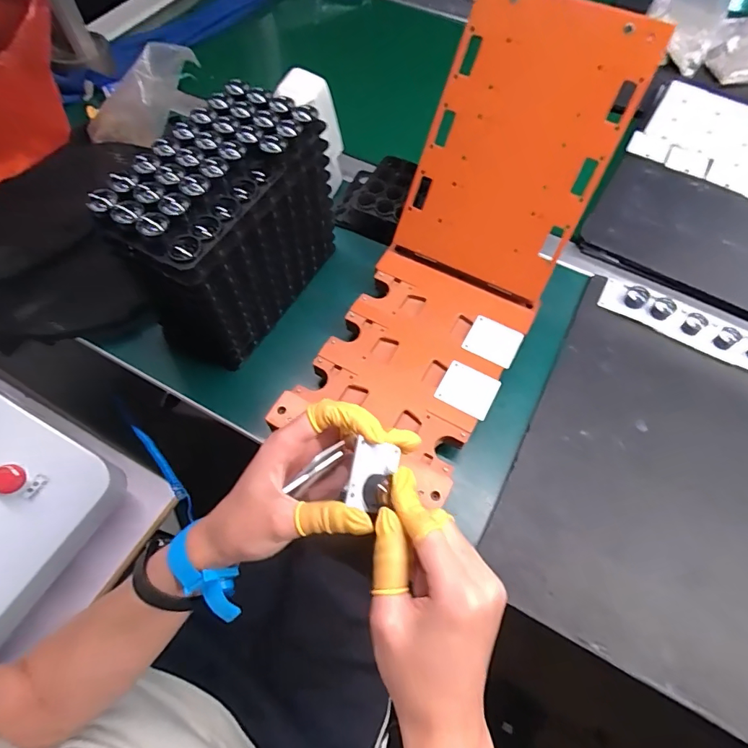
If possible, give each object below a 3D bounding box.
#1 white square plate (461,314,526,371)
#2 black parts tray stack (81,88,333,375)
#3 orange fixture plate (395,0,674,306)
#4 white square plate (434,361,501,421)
[{"bbox_3d":[0.117,-0.033,0.443,0.050,0.005,0.046,28,67,11],"label":"white square plate"},{"bbox_3d":[-0.131,-0.134,0.430,0.101,0.166,0.204,31,68,12],"label":"black parts tray stack"},{"bbox_3d":[0.127,-0.200,0.417,0.157,0.233,0.010,25,28,11],"label":"orange fixture plate"},{"bbox_3d":[0.087,0.014,0.421,0.050,0.004,0.045,24,65,19],"label":"white square plate"}]

